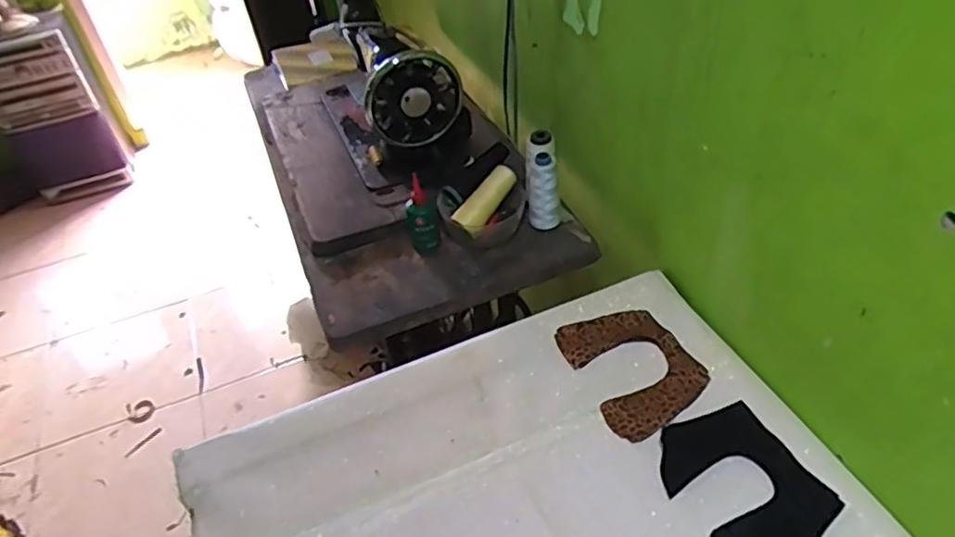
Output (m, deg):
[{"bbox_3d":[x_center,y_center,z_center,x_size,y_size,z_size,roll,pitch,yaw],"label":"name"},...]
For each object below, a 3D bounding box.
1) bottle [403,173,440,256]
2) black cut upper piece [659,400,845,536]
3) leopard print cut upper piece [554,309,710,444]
[{"bbox_3d":[-0.078,-0.073,0.909,0.043,0.102,0.042,-11,42,-5],"label":"bottle"},{"bbox_3d":[0.257,0.208,0.628,0.123,0.006,0.162,-24,44,-15],"label":"black cut upper piece"},{"bbox_3d":[0.179,0.111,0.738,0.125,0.007,0.157,-21,49,-11],"label":"leopard print cut upper piece"}]

